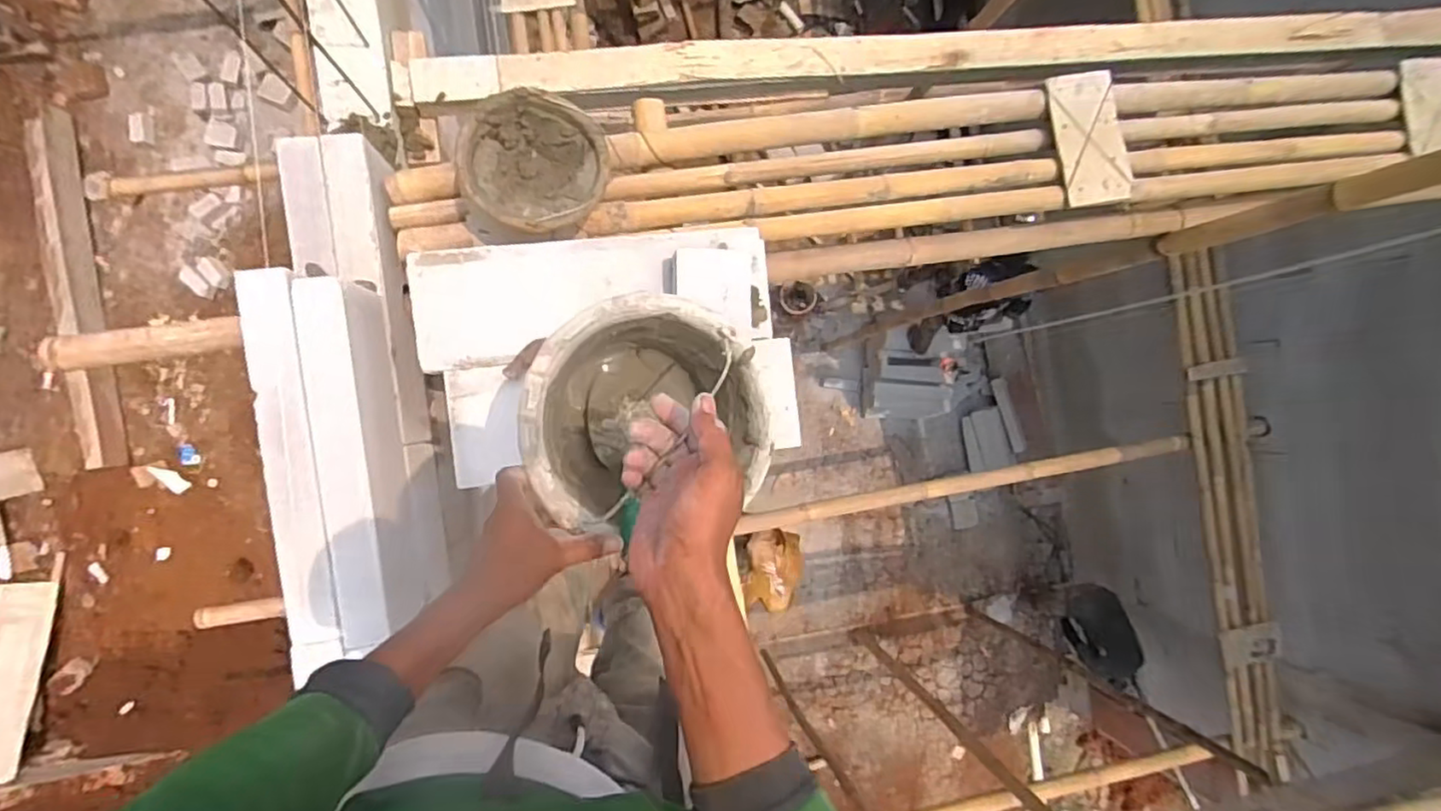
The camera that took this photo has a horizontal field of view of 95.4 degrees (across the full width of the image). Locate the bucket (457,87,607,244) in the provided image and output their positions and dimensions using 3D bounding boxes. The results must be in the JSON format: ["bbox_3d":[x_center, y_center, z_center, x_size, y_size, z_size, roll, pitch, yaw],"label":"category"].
[{"bbox_3d":[-0.348,-0.434,1.232,0.254,0.184,0.250,0,89,-9],"label":"bucket"}]

